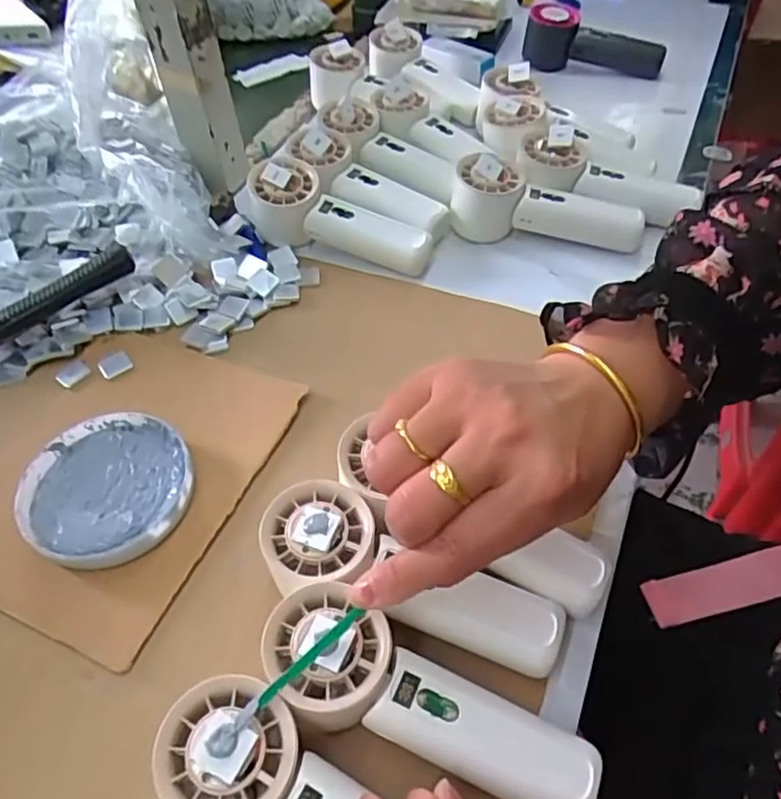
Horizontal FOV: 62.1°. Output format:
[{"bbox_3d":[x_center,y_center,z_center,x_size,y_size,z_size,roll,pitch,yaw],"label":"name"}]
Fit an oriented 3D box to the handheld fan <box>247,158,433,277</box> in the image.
[{"bbox_3d":[-0.040,-0.151,0.534,0.155,0.062,0.051,13,53,13],"label":"handheld fan"}]

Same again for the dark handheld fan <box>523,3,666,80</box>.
[{"bbox_3d":[0.229,-0.405,0.735,0.153,0.060,0.057,5,51,9],"label":"dark handheld fan"}]

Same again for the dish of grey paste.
[{"bbox_3d":[-0.172,0.054,0.399,0.100,0.017,0.097,-2,50,3],"label":"dish of grey paste"}]

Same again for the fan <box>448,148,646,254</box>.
[{"bbox_3d":[0.130,-0.165,0.541,0.155,0.059,0.055,6,52,8],"label":"fan"}]

